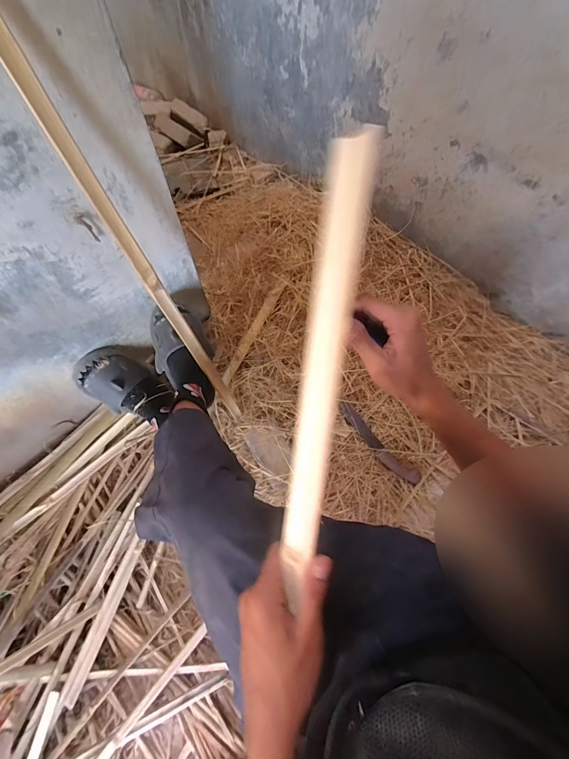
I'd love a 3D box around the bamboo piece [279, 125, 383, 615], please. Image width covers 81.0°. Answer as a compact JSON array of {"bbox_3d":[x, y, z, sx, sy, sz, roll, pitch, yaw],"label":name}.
[{"bbox_3d":[0.030,0.003,0.277,0.037,0.007,0.371,13,100,35],"label":"bamboo piece"}]

